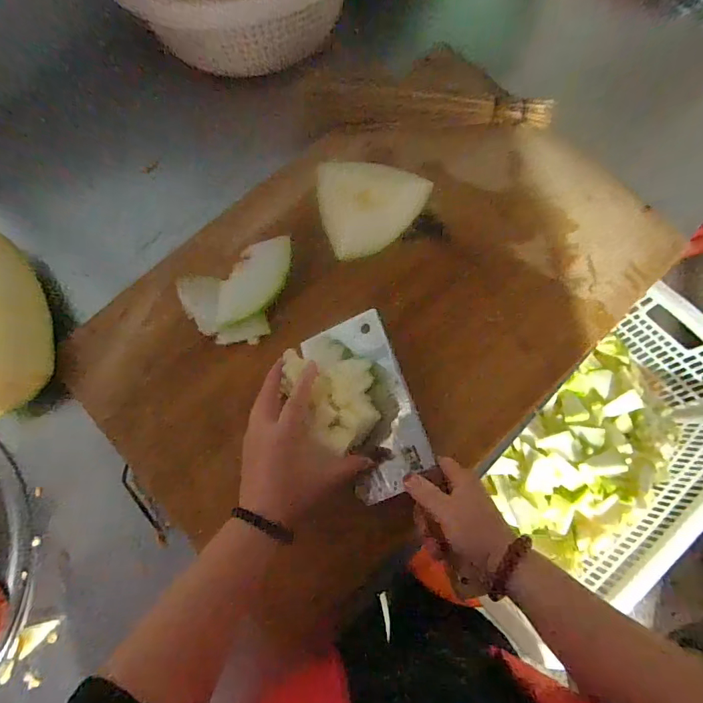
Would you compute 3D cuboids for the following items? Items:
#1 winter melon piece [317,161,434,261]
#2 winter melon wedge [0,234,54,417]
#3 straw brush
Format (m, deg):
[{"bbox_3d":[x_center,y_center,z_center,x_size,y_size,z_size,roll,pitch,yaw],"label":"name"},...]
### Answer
[{"bbox_3d":[0.023,-0.163,0.511,0.131,0.064,0.113,3,78,3],"label":"winter melon piece"},{"bbox_3d":[-0.412,-0.047,0.507,0.098,0.033,0.235,-17,81,-3],"label":"winter melon wedge"},{"bbox_3d":[0.092,-0.321,0.575,0.330,0.046,0.076,2,76,3],"label":"straw brush"}]

